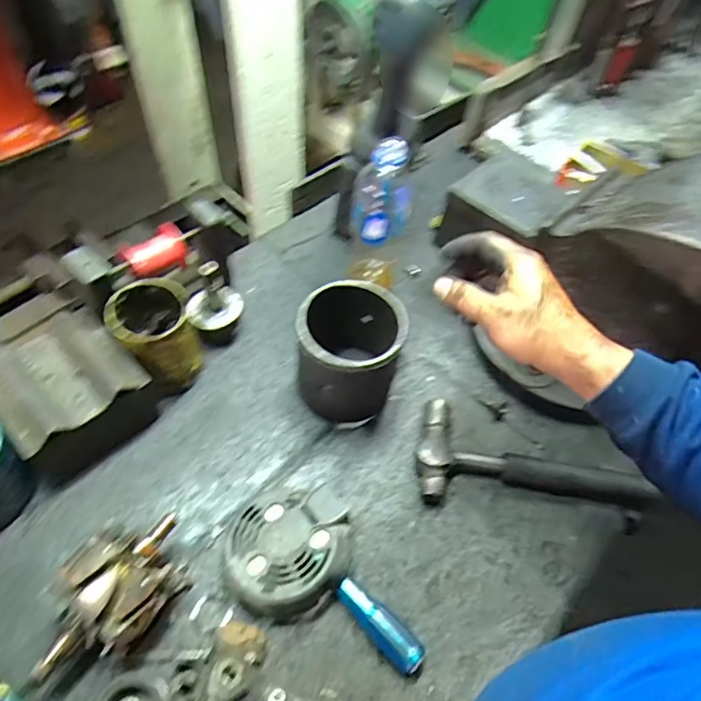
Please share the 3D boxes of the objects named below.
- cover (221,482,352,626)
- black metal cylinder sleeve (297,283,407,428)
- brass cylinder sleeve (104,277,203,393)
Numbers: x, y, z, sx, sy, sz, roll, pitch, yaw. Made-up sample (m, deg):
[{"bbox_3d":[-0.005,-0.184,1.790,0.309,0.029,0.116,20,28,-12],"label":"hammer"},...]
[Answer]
[{"bbox_3d":[-0.056,0.182,0.479,0.107,0.043,0.117,33,58,19],"label":"cover"},{"bbox_3d":[-0.003,0.006,0.557,0.106,0.126,0.104,2,54,-3],"label":"black metal cylinder sleeve"},{"bbox_3d":[-0.205,-0.009,0.555,0.073,0.116,0.074,-1,54,-5],"label":"brass cylinder sleeve"}]

